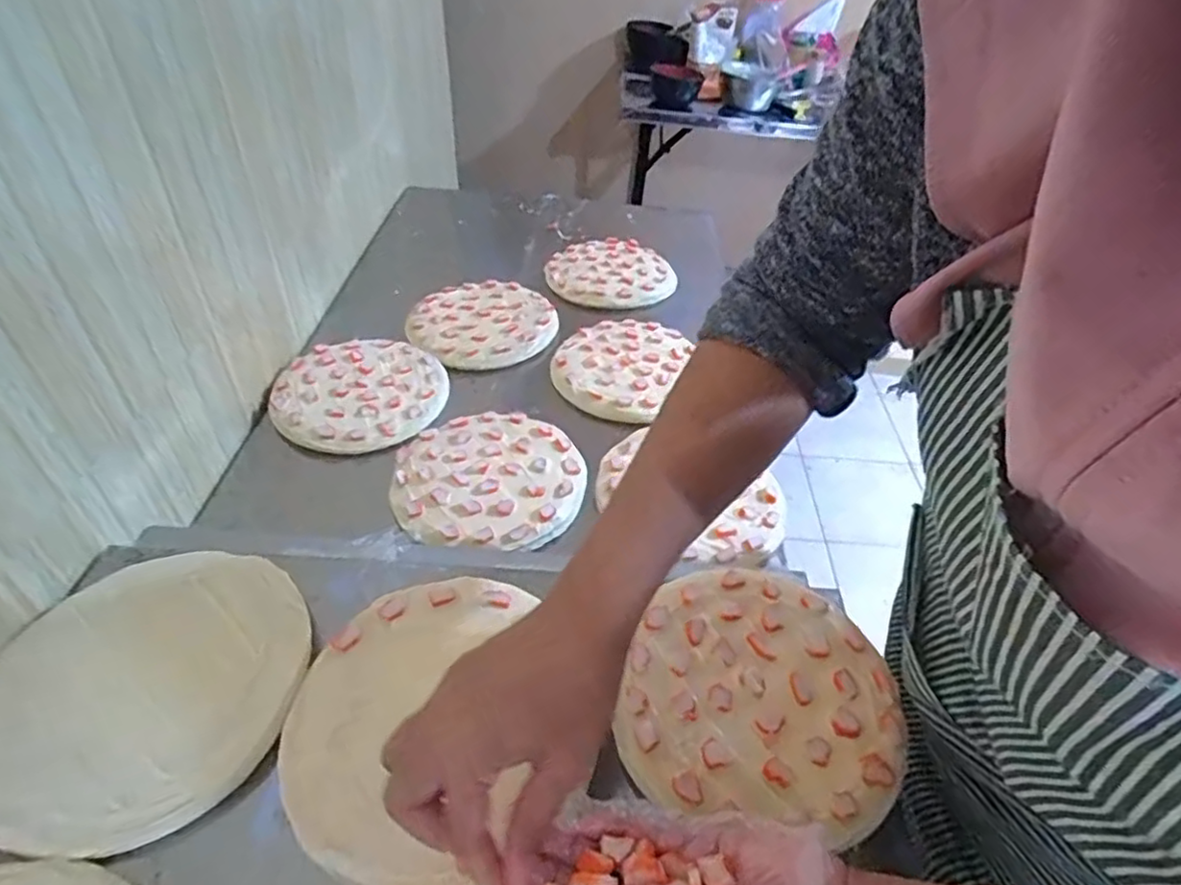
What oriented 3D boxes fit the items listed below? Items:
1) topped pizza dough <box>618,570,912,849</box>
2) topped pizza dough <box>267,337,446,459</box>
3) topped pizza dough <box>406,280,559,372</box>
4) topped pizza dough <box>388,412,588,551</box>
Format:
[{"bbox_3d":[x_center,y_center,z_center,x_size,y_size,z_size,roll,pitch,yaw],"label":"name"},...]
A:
[{"bbox_3d":[0.116,0.164,0.451,0.180,0.008,0.178,9,45,6],"label":"topped pizza dough"},{"bbox_3d":[-0.276,-0.064,0.781,0.194,0.025,0.188,-3,45,-7],"label":"topped pizza dough"},{"bbox_3d":[-0.150,-0.169,0.906,0.198,0.022,0.182,-7,45,-10],"label":"topped pizza dough"},{"bbox_3d":[-0.108,0.032,0.683,0.195,0.010,0.182,-1,45,-5],"label":"topped pizza dough"}]

